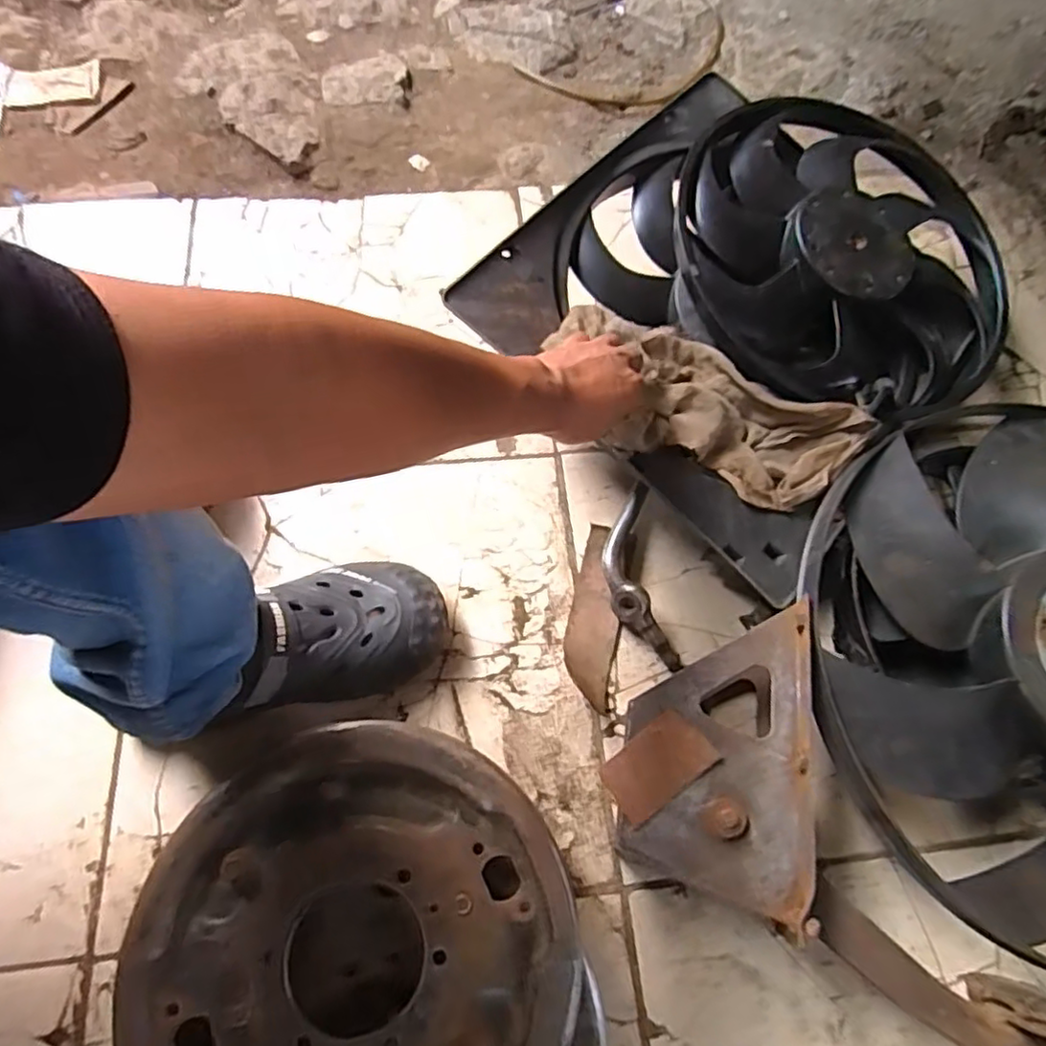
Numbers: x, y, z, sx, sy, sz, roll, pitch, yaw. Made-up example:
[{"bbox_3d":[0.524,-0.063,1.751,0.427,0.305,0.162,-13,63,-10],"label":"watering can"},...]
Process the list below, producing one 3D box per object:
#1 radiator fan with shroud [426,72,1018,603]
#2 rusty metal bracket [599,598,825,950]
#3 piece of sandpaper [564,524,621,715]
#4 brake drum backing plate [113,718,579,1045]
[{"bbox_3d":[0.256,-0.248,0.674,0.413,0.108,0.527,40,73,15],"label":"radiator fan with shroud"},{"bbox_3d":[0.147,0.176,0.506,0.145,0.045,0.220,7,68,3],"label":"rusty metal bracket"},{"bbox_3d":[0.068,0.086,0.613,0.048,0.014,0.167,10,68,5],"label":"piece of sandpaper"},{"bbox_3d":[-0.113,0.293,0.433,0.290,0.034,0.281,0,67,0],"label":"brake drum backing plate"}]

